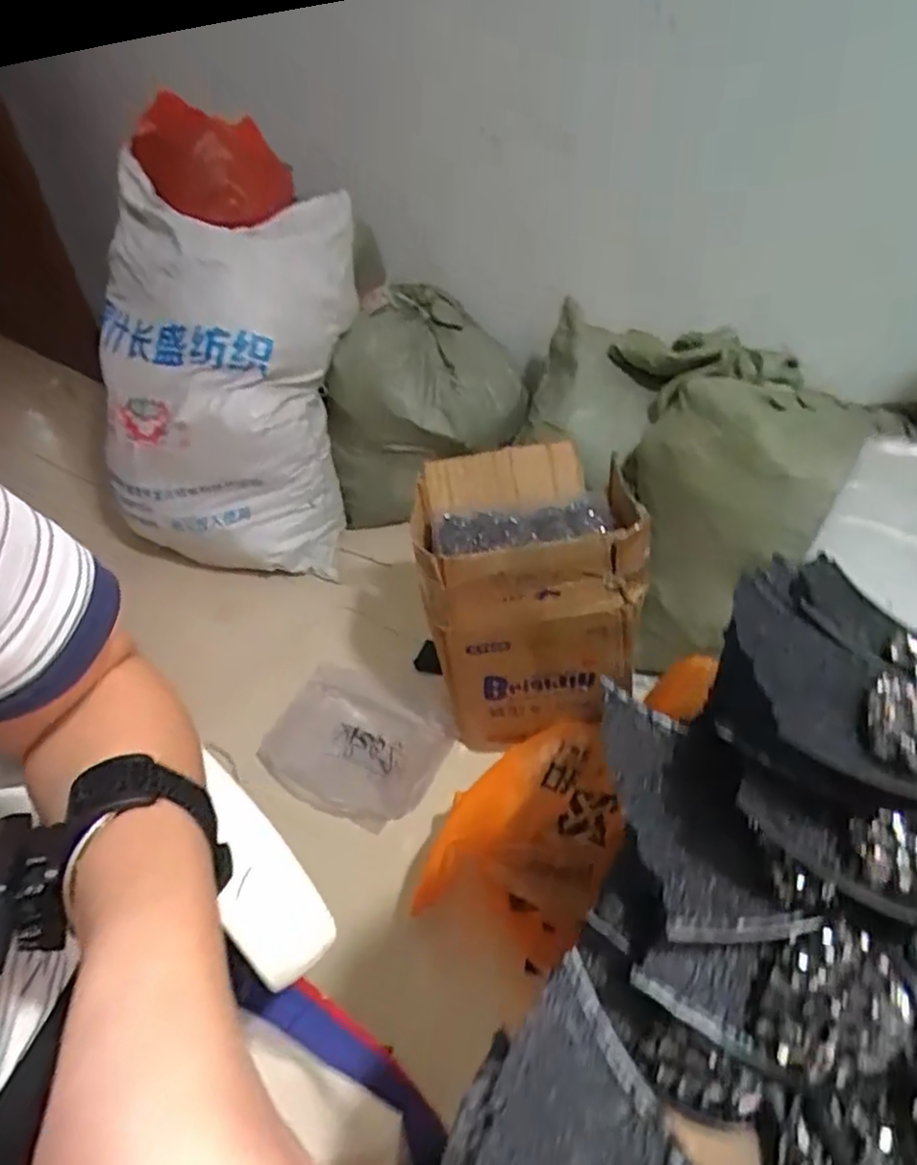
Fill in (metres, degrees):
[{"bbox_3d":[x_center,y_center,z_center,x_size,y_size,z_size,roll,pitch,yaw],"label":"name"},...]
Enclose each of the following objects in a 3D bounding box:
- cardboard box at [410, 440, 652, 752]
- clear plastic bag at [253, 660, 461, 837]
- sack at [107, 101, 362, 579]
[{"bbox_3d":[0.108,0.016,1.188,0.322,0.380,0.351,-6,40,0],"label":"cardboard box"},{"bbox_3d":[-0.182,0.278,1.239,0.324,0.077,0.282,18,46,26],"label":"clear plastic bag"},{"bbox_3d":[-0.500,-0.474,1.539,0.495,0.790,0.549,4,41,12],"label":"sack"}]

